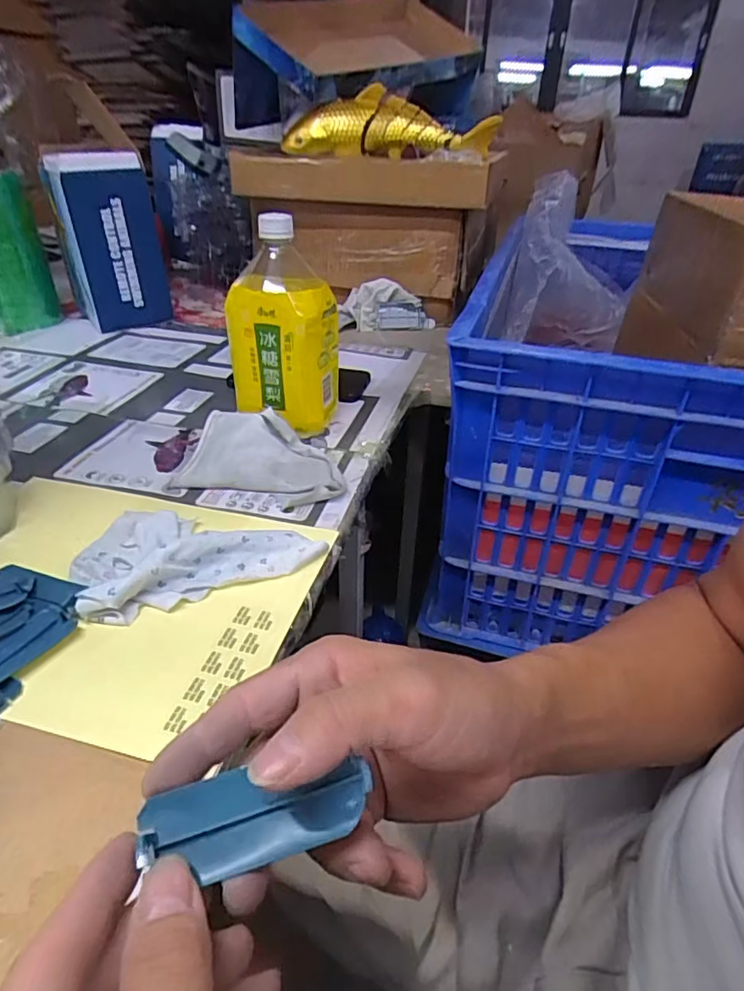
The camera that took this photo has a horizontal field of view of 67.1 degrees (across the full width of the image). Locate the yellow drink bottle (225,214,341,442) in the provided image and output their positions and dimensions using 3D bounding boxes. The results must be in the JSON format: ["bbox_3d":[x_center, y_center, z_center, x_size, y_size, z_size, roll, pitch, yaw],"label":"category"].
[{"bbox_3d":[-0.084,-0.150,0.548,0.090,0.184,0.078,18,37,22],"label":"yellow drink bottle"}]

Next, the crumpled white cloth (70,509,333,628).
[{"bbox_3d":[-0.132,0.032,0.417,0.161,0.025,0.110,-14,38,-23],"label":"crumpled white cloth"}]

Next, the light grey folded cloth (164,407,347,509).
[{"bbox_3d":[-0.094,-0.036,0.504,0.149,0.042,0.091,11,35,12],"label":"light grey folded cloth"}]

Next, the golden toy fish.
[{"bbox_3d":[0.027,-0.529,0.807,0.306,0.072,0.063,-1,34,-6],"label":"golden toy fish"}]

